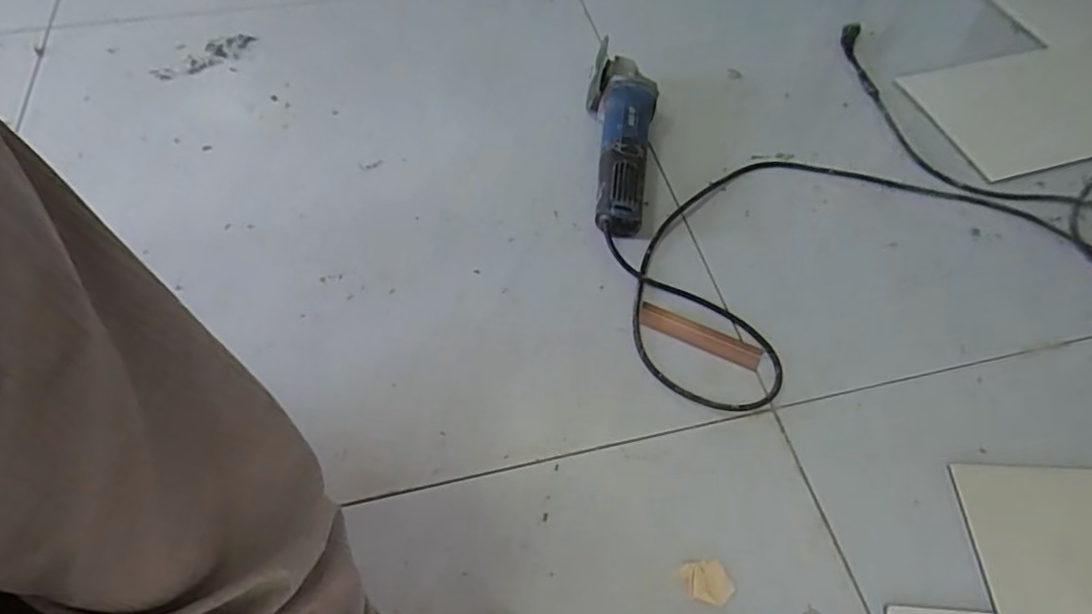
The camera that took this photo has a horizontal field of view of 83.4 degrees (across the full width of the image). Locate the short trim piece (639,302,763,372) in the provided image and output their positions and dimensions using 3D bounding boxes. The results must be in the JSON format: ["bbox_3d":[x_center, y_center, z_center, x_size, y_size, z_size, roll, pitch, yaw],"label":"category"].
[{"bbox_3d":[0.163,0.030,0.654,0.132,0.011,0.030,23,60,14],"label":"short trim piece"}]

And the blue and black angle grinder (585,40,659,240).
[{"bbox_3d":[0.096,-0.219,0.769,0.081,0.066,0.279,1,69,1],"label":"blue and black angle grinder"}]

